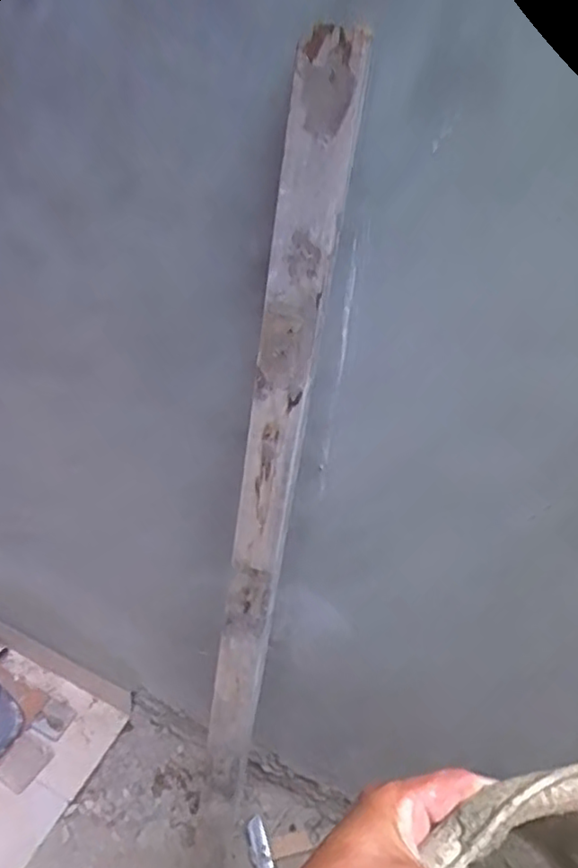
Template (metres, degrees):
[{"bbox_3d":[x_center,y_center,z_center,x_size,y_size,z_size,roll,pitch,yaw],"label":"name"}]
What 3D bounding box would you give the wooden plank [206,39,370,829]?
[{"bbox_3d":[-0.024,0.091,0.675,0.056,0.893,0.025,8,26,-2],"label":"wooden plank"}]

